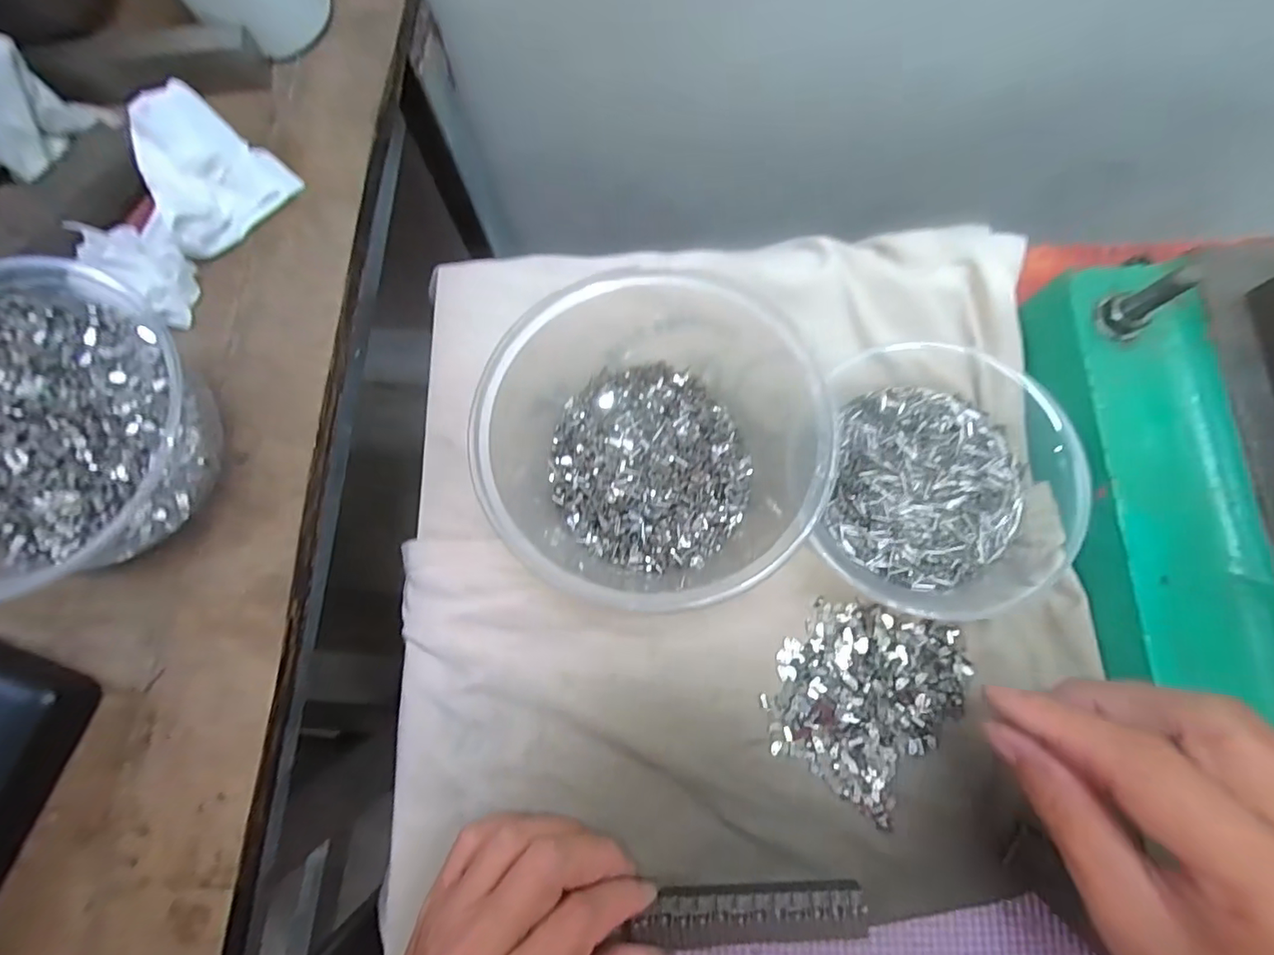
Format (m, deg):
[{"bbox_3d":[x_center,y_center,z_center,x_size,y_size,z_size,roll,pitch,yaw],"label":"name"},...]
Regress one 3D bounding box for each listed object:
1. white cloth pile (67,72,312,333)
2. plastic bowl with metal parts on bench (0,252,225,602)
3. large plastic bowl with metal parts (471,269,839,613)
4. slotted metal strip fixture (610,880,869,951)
[{"bbox_3d":[-0.227,-0.133,0.273,0.056,0.038,0.103,29,80,8],"label":"white cloth pile"},{"bbox_3d":[-0.254,-0.020,0.242,0.136,0.063,0.126,-21,78,-3],"label":"plastic bowl with metal parts on bench"},{"bbox_3d":[0.012,-0.023,0.259,0.148,0.093,0.151,0,77,2],"label":"large plastic bowl with metal parts"},{"bbox_3d":[0.046,0.184,0.235,0.097,0.009,0.019,-4,82,0],"label":"slotted metal strip fixture"}]

